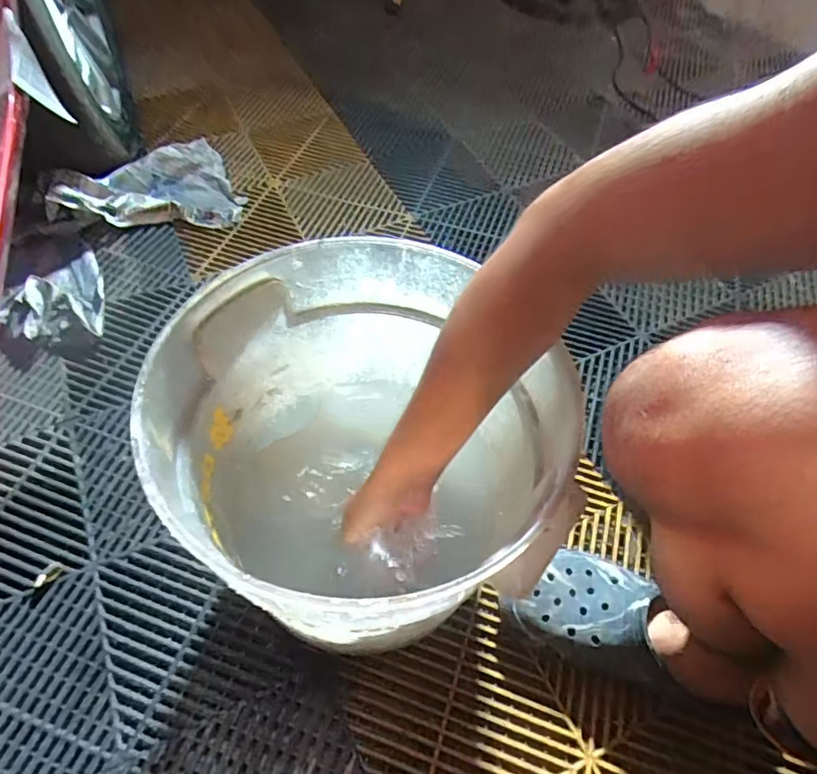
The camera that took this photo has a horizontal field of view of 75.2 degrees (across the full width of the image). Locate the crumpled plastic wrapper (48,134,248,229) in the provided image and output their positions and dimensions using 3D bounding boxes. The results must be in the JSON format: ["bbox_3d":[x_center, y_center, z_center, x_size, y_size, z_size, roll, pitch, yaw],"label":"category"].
[{"bbox_3d":[-0.442,-0.372,0.925,0.262,0.117,0.250,-13,57,-12],"label":"crumpled plastic wrapper"}]

